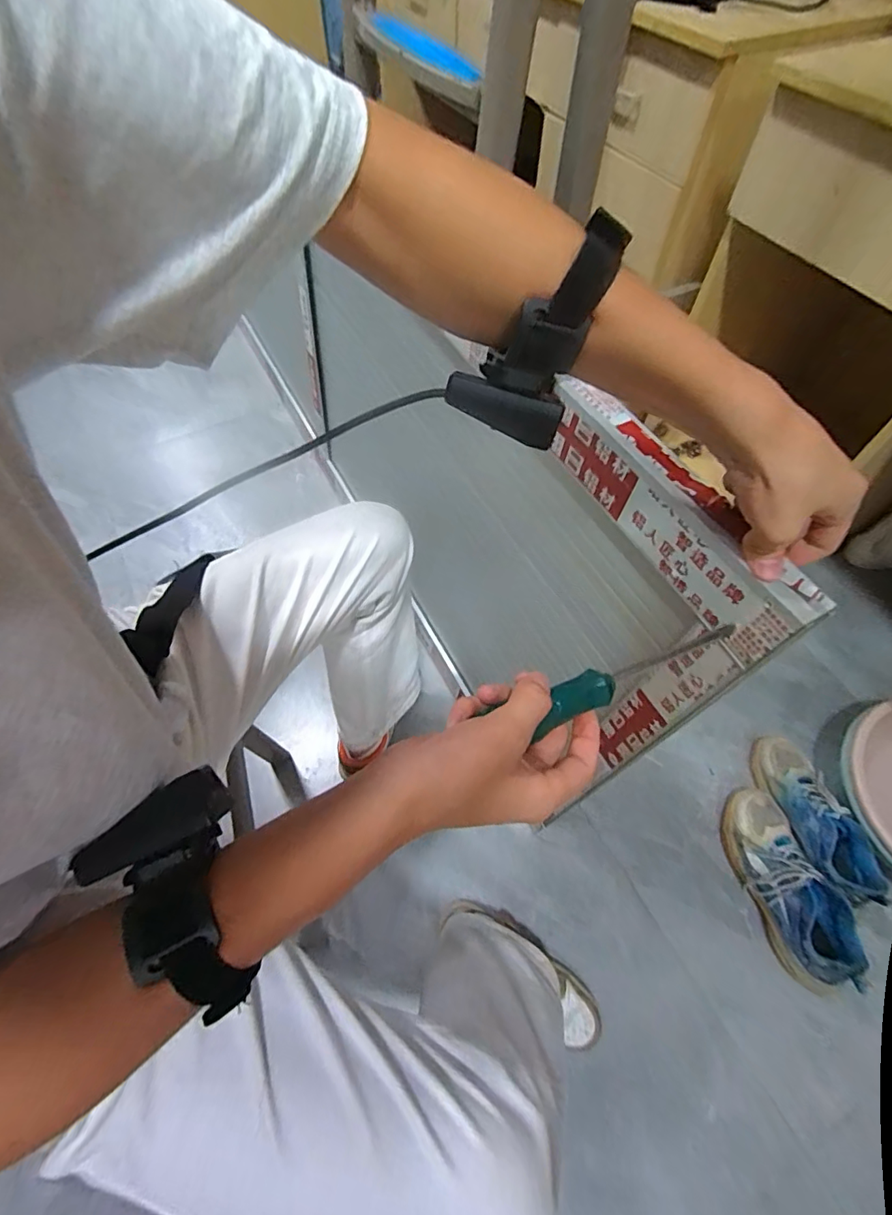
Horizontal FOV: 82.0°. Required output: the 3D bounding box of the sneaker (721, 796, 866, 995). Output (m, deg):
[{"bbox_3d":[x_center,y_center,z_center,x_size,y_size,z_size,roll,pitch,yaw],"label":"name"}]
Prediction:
[{"bbox_3d":[0.538,0.438,0.810,0.105,0.096,0.281,-13,61,-8],"label":"sneaker"}]

